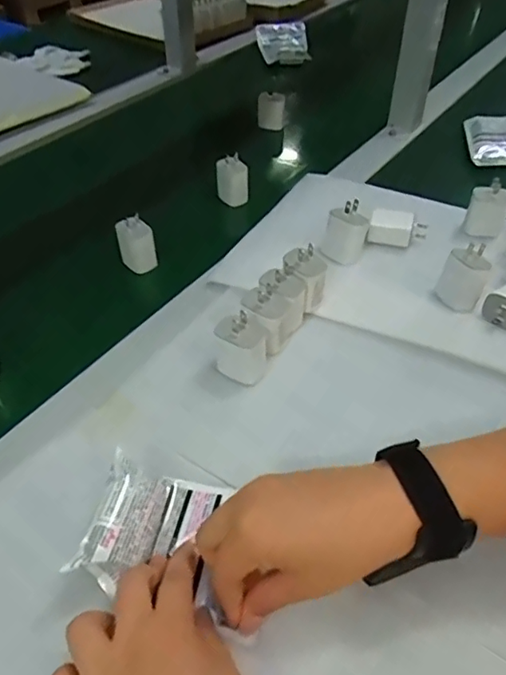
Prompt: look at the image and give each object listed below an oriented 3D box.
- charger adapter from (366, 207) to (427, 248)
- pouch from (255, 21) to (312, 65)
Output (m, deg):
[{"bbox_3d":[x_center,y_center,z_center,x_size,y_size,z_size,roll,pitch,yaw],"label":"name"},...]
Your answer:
[{"bbox_3d":[0.161,-0.122,0.601,0.060,0.032,0.027,12,46,12],"label":"charger adapter"},{"bbox_3d":[0.060,-0.595,1.090,0.095,0.054,0.115,-5,45,-6],"label":"pouch"}]

